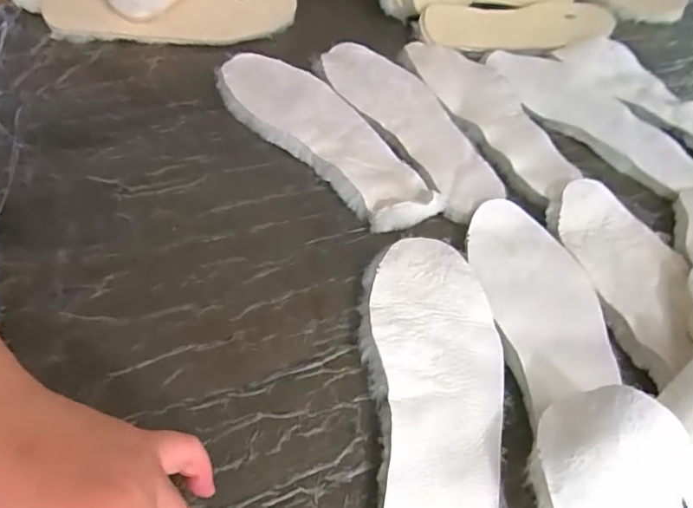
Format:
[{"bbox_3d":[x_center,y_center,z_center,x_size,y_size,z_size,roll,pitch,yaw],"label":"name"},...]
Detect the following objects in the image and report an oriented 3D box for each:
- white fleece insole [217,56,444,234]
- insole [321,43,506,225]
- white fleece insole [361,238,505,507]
[{"bbox_3d":[-0.026,-0.119,0.505,0.094,0.021,0.281,-31,61,-26],"label":"white fleece insole"},{"bbox_3d":[0.060,-0.142,0.532,0.090,0.010,0.274,-20,56,-20],"label":"insole"},{"bbox_3d":[0.061,0.100,0.342,0.093,0.017,0.265,2,52,-4],"label":"white fleece insole"}]

